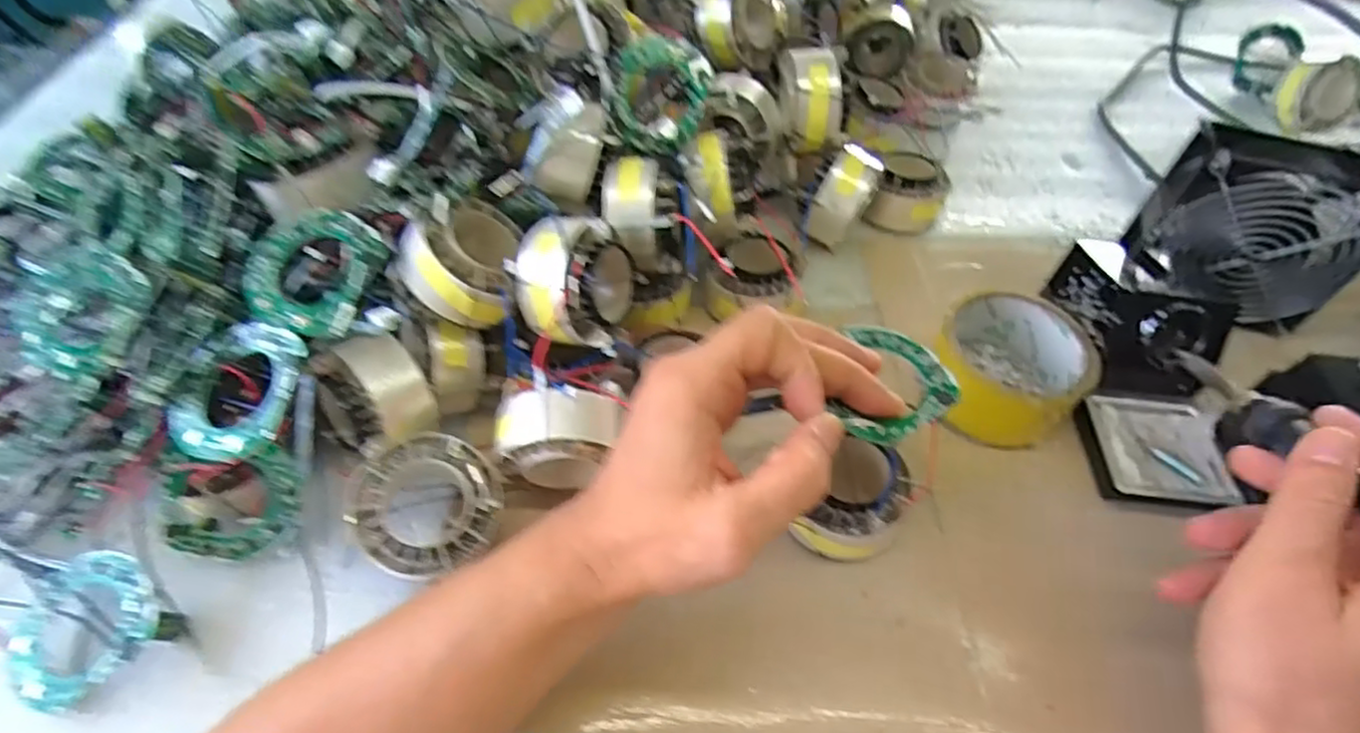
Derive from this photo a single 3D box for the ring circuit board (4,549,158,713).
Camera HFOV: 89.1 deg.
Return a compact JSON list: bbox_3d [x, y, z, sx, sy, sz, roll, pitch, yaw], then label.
[{"bbox_3d":[-0.271,0.115,0.312,0.062,0.012,0.062,-38,66,-8],"label":"ring circuit board"}]

